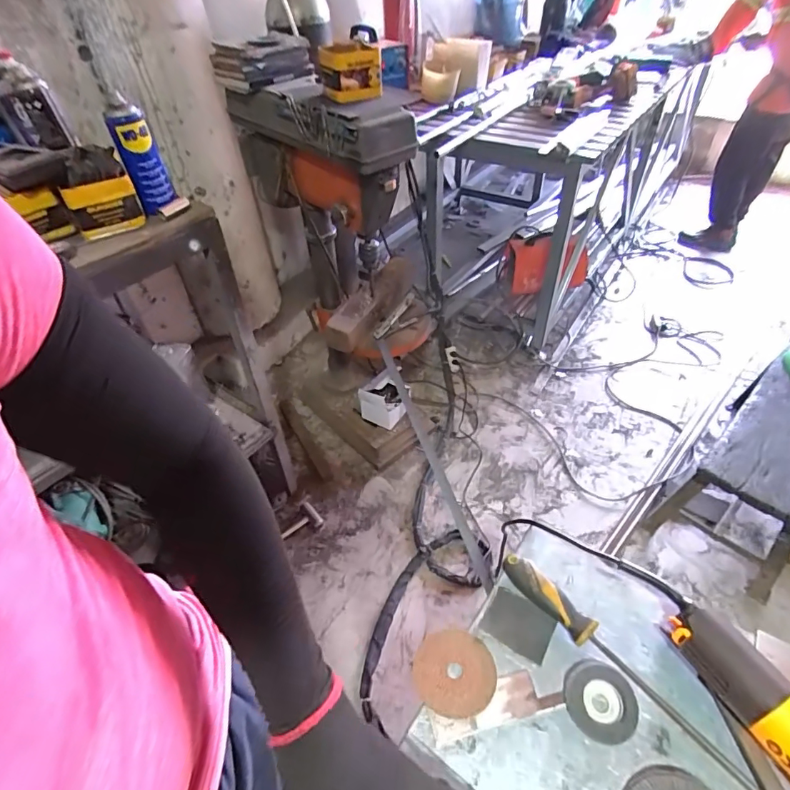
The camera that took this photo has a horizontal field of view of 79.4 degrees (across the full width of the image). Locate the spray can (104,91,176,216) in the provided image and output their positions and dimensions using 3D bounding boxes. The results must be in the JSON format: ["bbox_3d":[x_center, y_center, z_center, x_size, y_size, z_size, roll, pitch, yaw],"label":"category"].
[{"bbox_3d":[-0.468,-0.437,0.879,0.064,0.181,0.053,-28,49,-23],"label":"spray can"}]

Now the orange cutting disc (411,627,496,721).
[{"bbox_3d":[0.061,0.287,0.492,0.083,0.007,0.078,-6,45,6],"label":"orange cutting disc"}]

